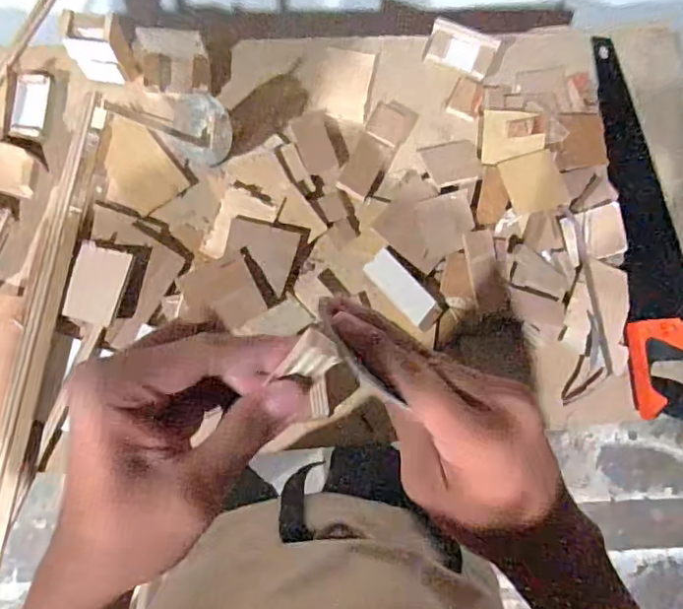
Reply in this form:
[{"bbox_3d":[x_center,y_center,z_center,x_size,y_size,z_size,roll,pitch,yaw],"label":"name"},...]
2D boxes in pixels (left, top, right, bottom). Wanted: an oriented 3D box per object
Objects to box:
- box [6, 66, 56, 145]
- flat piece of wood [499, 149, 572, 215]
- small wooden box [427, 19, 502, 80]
[{"bbox_3d":[-0.381,-0.245,0.680,0.044,0.025,0.092,6,82,-2],"label":"box"},{"bbox_3d":[0.248,-0.155,0.710,0.072,0.011,0.073,-14,84,-5],"label":"flat piece of wood"},{"bbox_3d":[0.158,-0.337,0.734,0.086,0.024,0.054,24,82,0],"label":"small wooden box"}]

